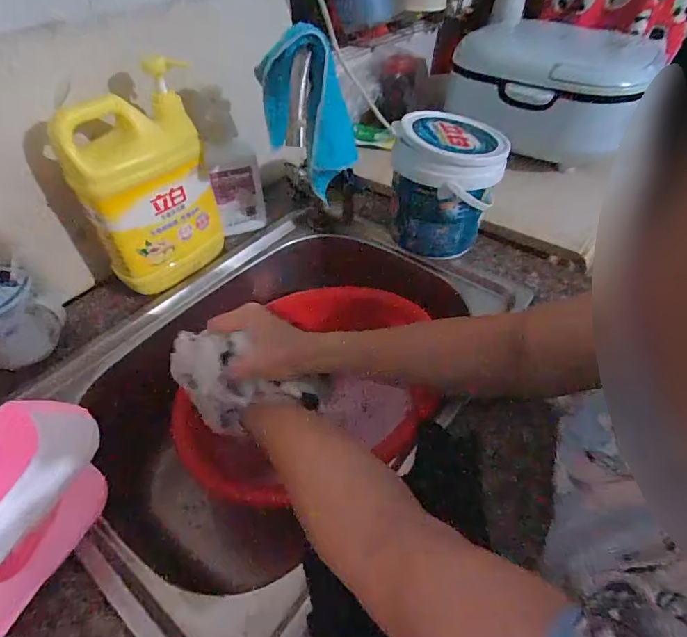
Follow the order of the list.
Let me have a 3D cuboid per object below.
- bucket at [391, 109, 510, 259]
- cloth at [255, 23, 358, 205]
[{"bbox_3d":[0.128,-0.173,0.568,0.119,0.160,0.127,-1,45,1],"label":"bucket"},{"bbox_3d":[-0.037,-0.224,0.468,0.101,0.168,0.059,-7,46,-5],"label":"cloth"}]

